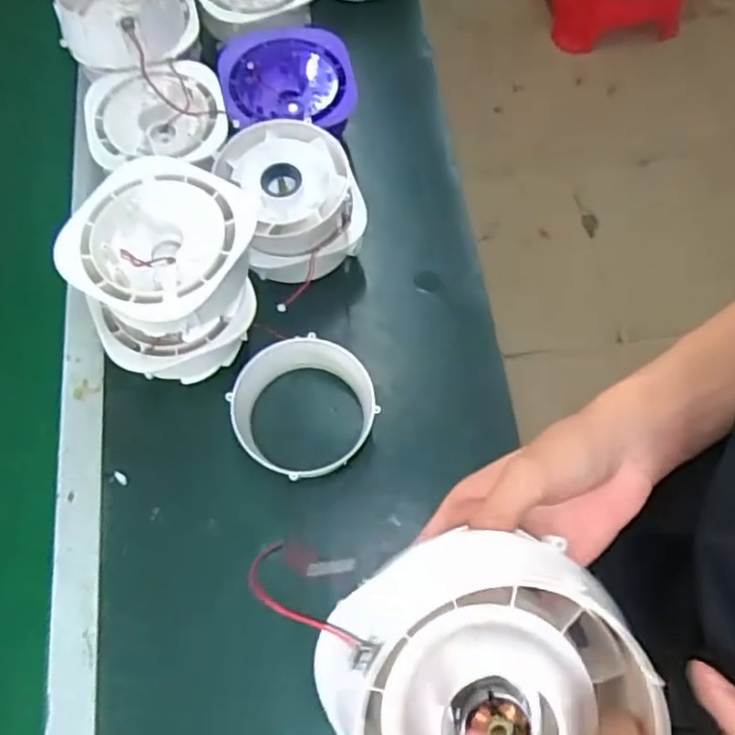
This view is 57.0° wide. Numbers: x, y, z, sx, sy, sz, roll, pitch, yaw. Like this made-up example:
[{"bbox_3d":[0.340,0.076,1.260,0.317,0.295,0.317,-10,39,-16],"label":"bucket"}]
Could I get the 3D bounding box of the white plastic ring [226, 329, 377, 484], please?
[{"bbox_3d":[-0.058,0.039,0.628,0.125,0.050,0.128,1,66,-2],"label":"white plastic ring"}]

